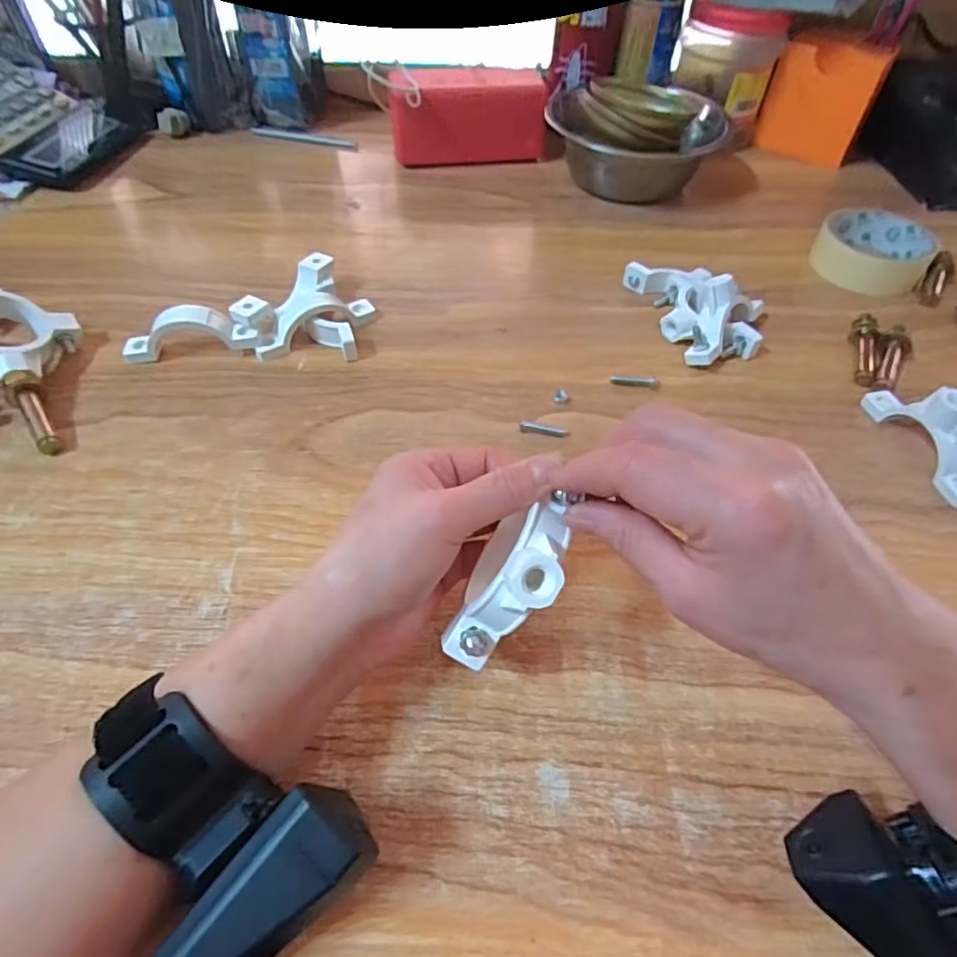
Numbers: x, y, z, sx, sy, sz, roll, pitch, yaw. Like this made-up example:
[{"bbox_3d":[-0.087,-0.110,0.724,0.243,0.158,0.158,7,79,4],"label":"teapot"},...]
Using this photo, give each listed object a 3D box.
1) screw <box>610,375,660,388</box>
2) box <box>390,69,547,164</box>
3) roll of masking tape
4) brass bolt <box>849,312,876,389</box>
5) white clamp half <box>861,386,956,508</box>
[{"bbox_3d":[0.105,-0.066,0.399,0.033,0.006,0.007,6,50,3],"label":"screw"},{"bbox_3d":[-0.012,-0.357,0.595,0.151,0.072,0.075,-2,50,-3],"label":"box"},{"bbox_3d":[0.327,-0.191,0.497,0.084,0.028,0.085,1,50,-1],"label":"roll of masking tape"},{"bbox_3d":[0.268,-0.089,0.416,0.013,0.017,0.063,15,51,11],"label":"brass bolt"},{"bbox_3d":[0.269,-0.031,0.352,0.018,0.043,0.088,-8,51,-9],"label":"white clamp half"}]

